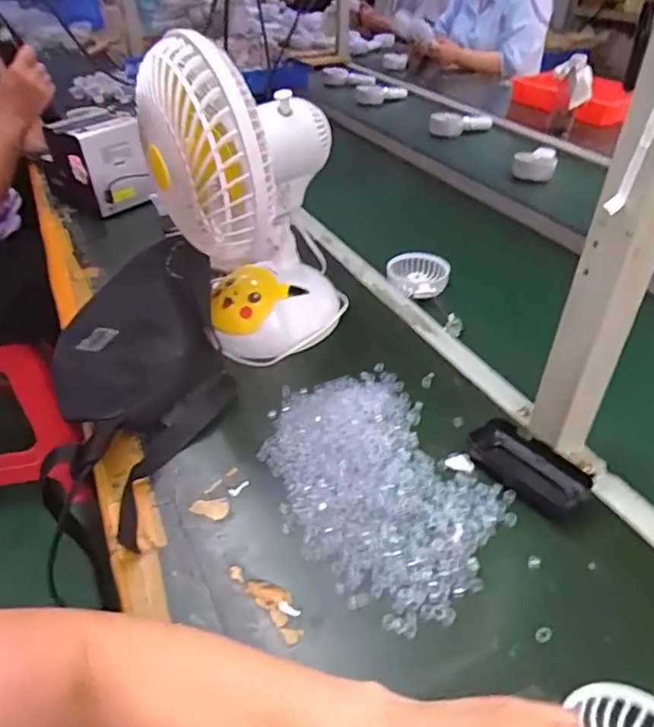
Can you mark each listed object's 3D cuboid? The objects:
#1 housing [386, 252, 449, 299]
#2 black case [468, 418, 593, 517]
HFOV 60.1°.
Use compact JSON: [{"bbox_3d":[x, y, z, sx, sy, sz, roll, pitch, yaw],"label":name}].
[{"bbox_3d":[0.136,-0.129,0.834,0.084,0.037,0.093,-3,37,-3],"label":"housing"},{"bbox_3d":[0.184,0.094,0.517,0.053,0.021,0.106,-28,45,-31],"label":"black case"}]

